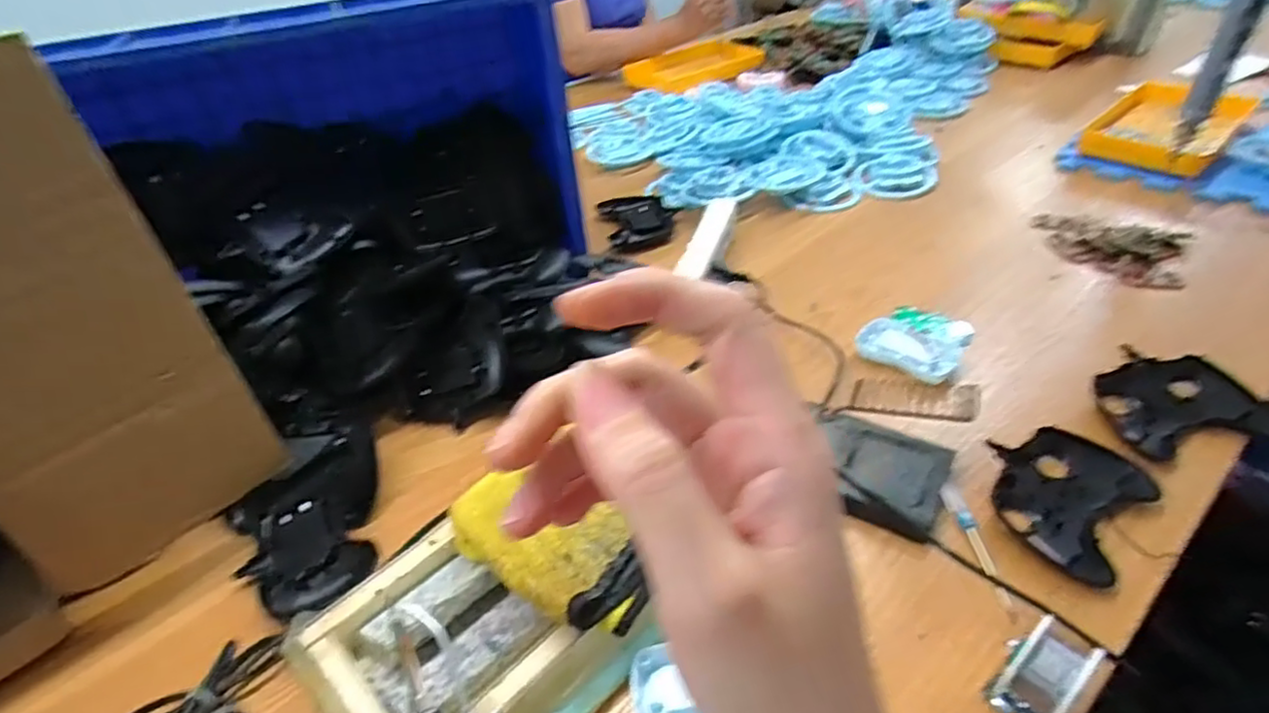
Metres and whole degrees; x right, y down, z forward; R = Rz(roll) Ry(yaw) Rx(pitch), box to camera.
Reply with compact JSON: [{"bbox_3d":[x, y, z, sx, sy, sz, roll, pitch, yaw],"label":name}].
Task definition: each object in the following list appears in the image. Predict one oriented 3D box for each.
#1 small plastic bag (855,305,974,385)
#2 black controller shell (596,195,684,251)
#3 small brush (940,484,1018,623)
[{"bbox_3d":[0.272,-0.019,0.636,0.089,0.021,0.106,28,51,31],"label":"small plastic bag"},{"bbox_3d":[0.009,-0.180,0.860,0.095,0.022,0.125,-11,40,-6],"label":"black controller shell"},{"bbox_3d":[0.236,0.130,0.454,0.010,0.013,0.104,-4,41,0],"label":"small brush"}]

